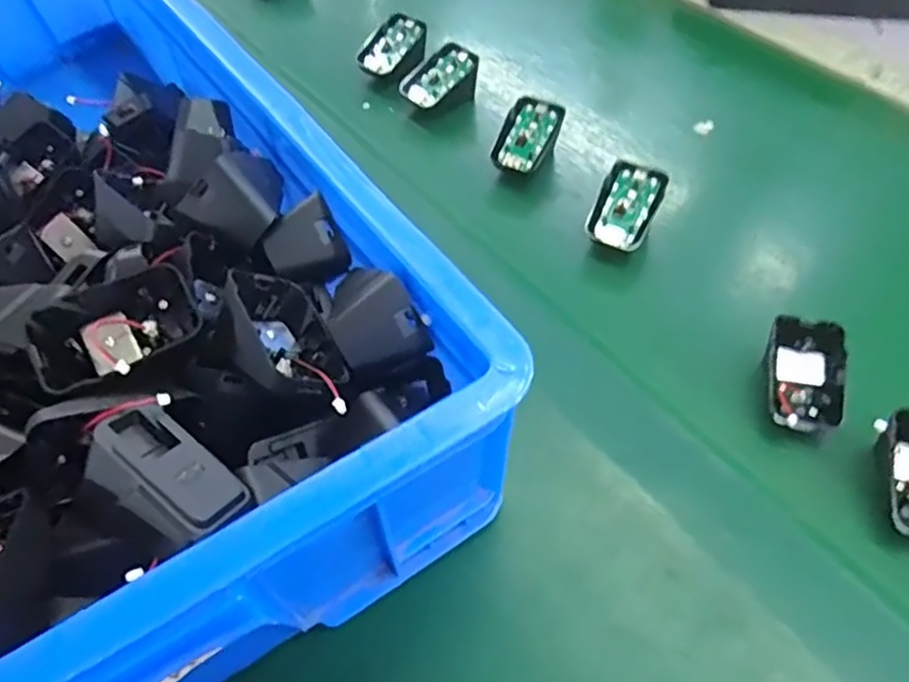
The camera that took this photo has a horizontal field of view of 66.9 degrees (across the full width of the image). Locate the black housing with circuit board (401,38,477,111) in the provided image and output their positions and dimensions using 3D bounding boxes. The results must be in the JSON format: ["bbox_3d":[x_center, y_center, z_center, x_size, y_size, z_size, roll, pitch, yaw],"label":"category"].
[{"bbox_3d":[-0.015,-0.236,0.625,0.070,0.041,0.049,-28,58,-18],"label":"black housing with circuit board"}]

